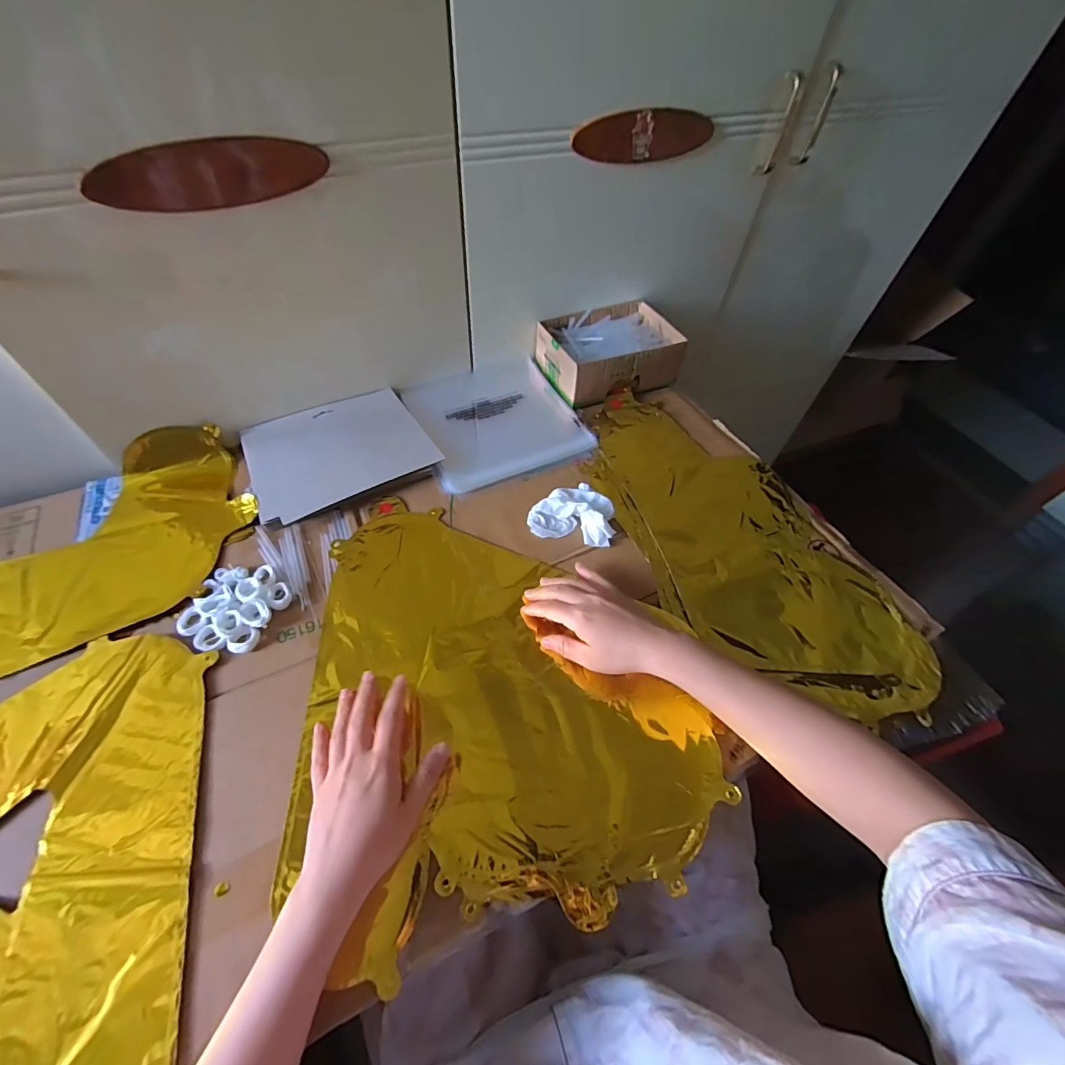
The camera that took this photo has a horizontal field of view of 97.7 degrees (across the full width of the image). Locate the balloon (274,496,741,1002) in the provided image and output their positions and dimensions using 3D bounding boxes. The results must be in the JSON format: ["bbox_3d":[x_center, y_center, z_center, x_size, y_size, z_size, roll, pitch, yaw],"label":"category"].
[{"bbox_3d":[-0.023,0.133,0.439,0.349,0.016,0.383,-1,56,-6],"label":"balloon"}]

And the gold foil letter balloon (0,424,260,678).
[{"bbox_3d":[-0.491,0.035,0.460,0.391,0.043,0.216,-28,60,-22],"label":"gold foil letter balloon"}]

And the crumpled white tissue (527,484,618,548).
[{"bbox_3d":[0.046,-0.028,0.531,0.093,0.025,0.076,10,53,3],"label":"crumpled white tissue"}]

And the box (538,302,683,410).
[{"bbox_3d":[0.114,-0.265,0.681,0.187,0.060,0.131,-19,57,-17],"label":"box"}]

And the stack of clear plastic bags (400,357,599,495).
[{"bbox_3d":[-0.052,-0.158,0.638,0.205,0.018,0.216,-19,57,-17],"label":"stack of clear plastic bags"}]

